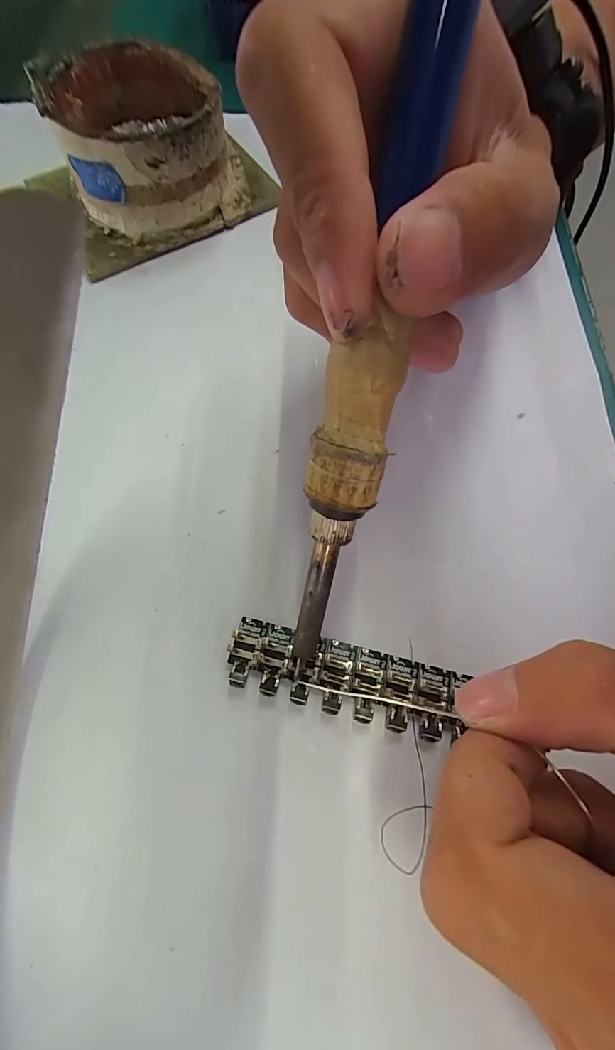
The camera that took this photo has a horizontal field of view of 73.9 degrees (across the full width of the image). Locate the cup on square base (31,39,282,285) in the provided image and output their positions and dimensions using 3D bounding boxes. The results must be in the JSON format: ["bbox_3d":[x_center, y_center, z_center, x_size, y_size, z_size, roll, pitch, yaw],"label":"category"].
[{"bbox_3d":[-0.085,-0.191,0.216,0.114,0.055,0.091,-23,72,-12],"label":"cup on square base"}]

